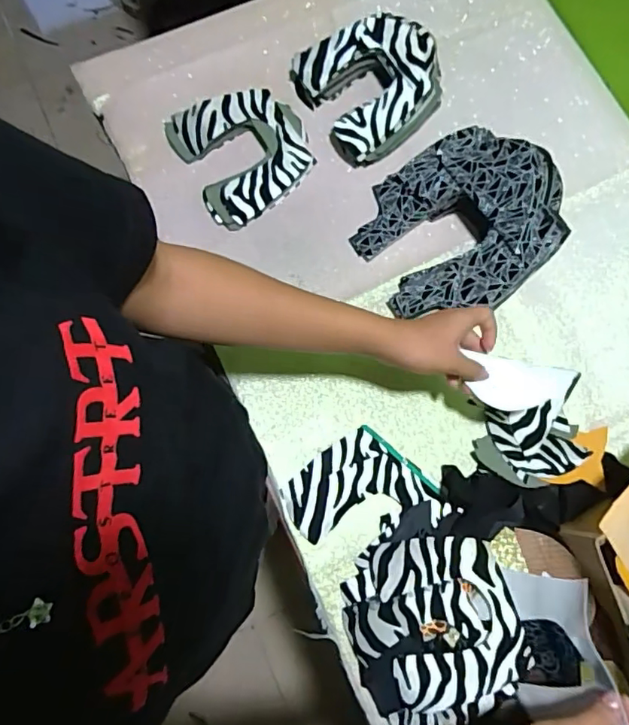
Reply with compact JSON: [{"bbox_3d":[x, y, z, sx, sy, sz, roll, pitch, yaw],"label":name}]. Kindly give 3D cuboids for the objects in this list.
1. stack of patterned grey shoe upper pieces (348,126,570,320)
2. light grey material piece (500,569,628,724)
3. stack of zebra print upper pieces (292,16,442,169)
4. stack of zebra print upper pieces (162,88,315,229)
[{"bbox_3d":[0.157,-0.152,0.588,0.194,0.099,0.201,39,79,7],"label":"stack of patterned grey shoe upper pieces"},{"bbox_3d":[0.212,0.249,0.459,0.051,0.097,0.111,1,78,-1],"label":"light grey material piece"},{"bbox_3d":[0.076,-0.347,0.650,0.160,0.066,0.167,-28,79,-8],"label":"stack of zebra print upper pieces"},{"bbox_3d":[-0.084,-0.257,0.647,0.145,0.028,0.158,-29,79,-8],"label":"stack of zebra print upper pieces"}]

